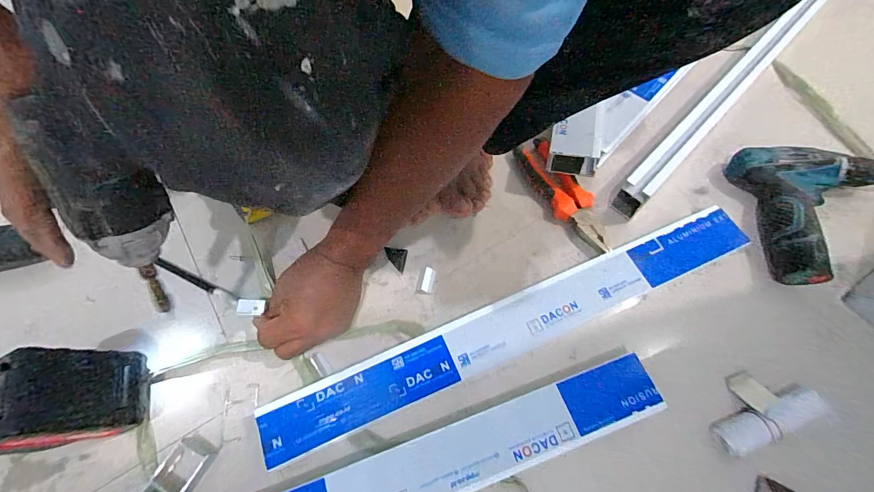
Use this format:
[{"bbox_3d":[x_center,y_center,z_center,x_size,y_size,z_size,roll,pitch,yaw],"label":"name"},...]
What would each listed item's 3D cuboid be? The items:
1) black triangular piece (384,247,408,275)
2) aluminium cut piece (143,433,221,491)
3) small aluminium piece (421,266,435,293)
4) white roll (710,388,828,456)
[{"bbox_3d":[-0.053,0.017,0.492,0.026,0.005,0.033,7,64,5],"label":"black triangular piece"},{"bbox_3d":[-0.254,0.223,0.380,0.039,0.021,0.063,23,67,13],"label":"aluminium cut piece"},{"bbox_3d":[-0.011,0.042,0.479,0.013,0.007,0.031,12,65,7],"label":"small aluminium piece"},{"bbox_3d":[0.337,0.178,0.392,0.110,0.027,0.032,-20,65,-8],"label":"white roll"}]

